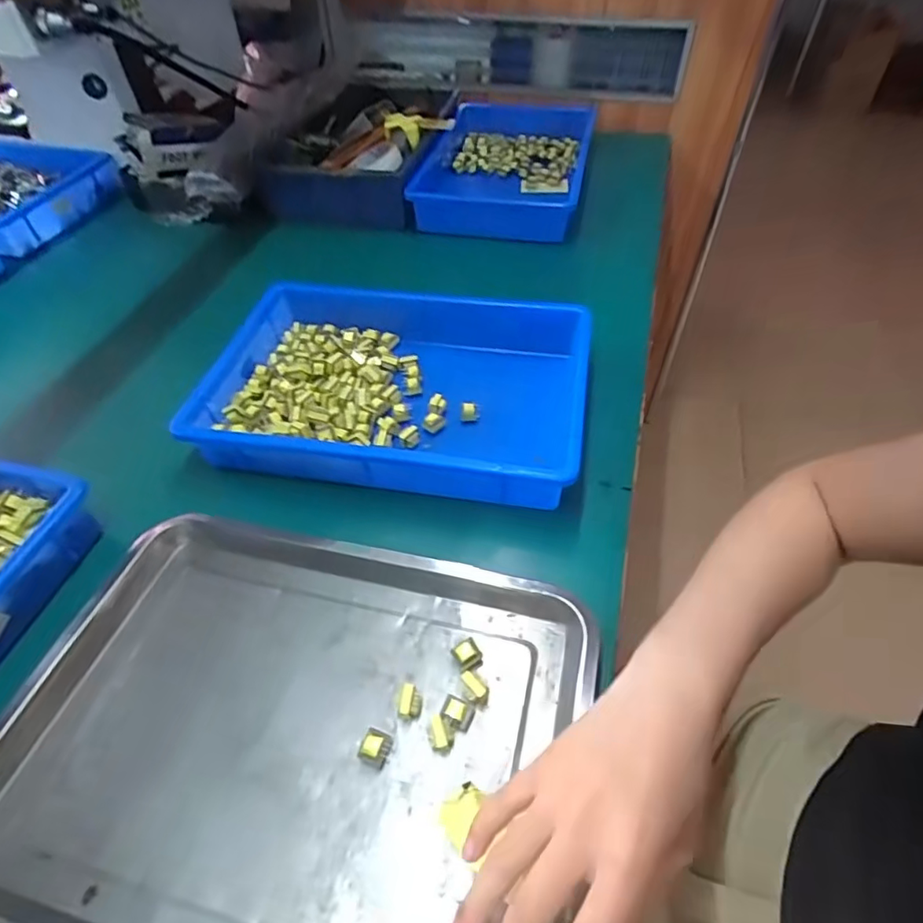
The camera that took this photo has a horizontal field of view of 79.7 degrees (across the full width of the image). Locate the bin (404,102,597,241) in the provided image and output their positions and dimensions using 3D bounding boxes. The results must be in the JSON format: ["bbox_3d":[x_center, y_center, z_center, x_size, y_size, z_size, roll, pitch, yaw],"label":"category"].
[{"bbox_3d":[0.077,-0.508,0.920,0.253,0.073,0.417,9,50,9],"label":"bin"}]

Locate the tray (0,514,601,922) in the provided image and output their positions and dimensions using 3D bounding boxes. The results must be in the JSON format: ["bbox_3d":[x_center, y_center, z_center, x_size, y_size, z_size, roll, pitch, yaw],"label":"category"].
[{"bbox_3d":[-0.098,0.184,0.374,0.368,0.036,0.270,13,52,9],"label":"tray"}]

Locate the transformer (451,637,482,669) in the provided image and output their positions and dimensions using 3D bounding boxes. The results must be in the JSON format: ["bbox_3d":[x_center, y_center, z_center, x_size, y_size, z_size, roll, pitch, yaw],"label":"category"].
[{"bbox_3d":[0.004,0.143,0.407,0.018,0.016,0.019,-30,55,-22],"label":"transformer"}]

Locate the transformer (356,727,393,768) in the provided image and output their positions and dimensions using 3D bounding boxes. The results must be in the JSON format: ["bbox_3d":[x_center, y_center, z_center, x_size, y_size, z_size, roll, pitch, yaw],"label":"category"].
[{"bbox_3d":[-0.058,0.193,0.375,0.019,0.015,0.019,16,51,15],"label":"transformer"}]

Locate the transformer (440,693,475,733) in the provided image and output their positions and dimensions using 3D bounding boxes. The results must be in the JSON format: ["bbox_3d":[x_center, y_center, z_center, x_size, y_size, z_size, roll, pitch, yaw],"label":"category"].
[{"bbox_3d":[-0.003,0.174,0.383,0.020,0.018,0.016,16,51,15],"label":"transformer"}]

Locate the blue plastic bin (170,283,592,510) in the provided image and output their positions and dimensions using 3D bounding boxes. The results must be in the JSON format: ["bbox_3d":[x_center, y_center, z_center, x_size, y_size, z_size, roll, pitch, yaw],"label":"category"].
[{"bbox_3d":[-0.073,-0.079,0.565,0.367,0.068,0.233,7,50,8],"label":"blue plastic bin"}]

